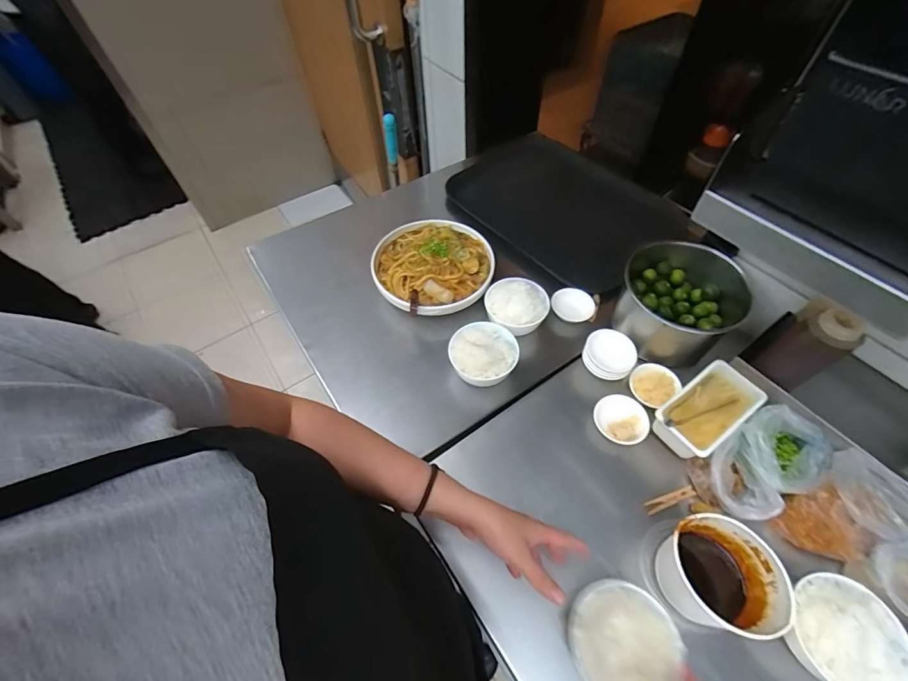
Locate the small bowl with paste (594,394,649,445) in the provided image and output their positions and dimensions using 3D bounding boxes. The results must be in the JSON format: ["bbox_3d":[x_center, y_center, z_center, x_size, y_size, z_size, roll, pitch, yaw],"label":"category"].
[{"bbox_3d":[0.242,0.111,0.571,0.071,0.026,0.071,-1,56,1],"label":"small bowl with paste"}]

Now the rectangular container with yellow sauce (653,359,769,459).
[{"bbox_3d":[0.338,0.097,0.539,0.138,0.062,0.074,-32,60,-18],"label":"rectangular container with yellow sauce"}]

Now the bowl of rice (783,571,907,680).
[{"bbox_3d":[0.401,0.307,0.416,0.099,0.072,0.101,-1,56,1],"label":"bowl of rice"}]

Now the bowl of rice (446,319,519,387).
[{"bbox_3d":[0.047,0.021,0.628,0.101,0.078,0.102,-1,56,1],"label":"bowl of rice"}]

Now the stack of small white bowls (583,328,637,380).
[{"bbox_3d":[0.238,0.024,0.614,0.073,0.051,0.064,25,60,18],"label":"stack of small white bowls"}]

